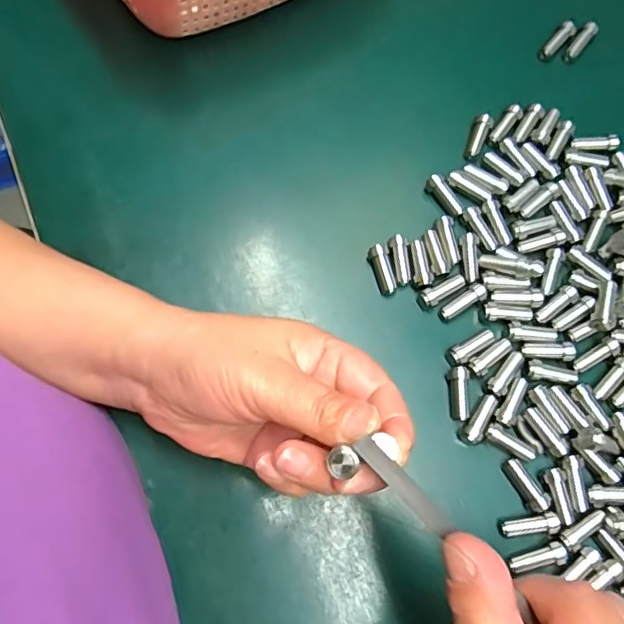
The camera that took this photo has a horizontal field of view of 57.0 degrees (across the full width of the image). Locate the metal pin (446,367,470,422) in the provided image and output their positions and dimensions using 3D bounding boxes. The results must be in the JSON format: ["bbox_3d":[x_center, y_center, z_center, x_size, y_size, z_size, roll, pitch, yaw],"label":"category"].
[{"bbox_3d":[0.075,0.042,0.294,0.010,0.006,0.026,-4,74,-3],"label":"metal pin"}]

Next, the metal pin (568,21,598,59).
[{"bbox_3d":[0.170,-0.170,0.360,0.007,0.006,0.026,40,90,9],"label":"metal pin"}]

